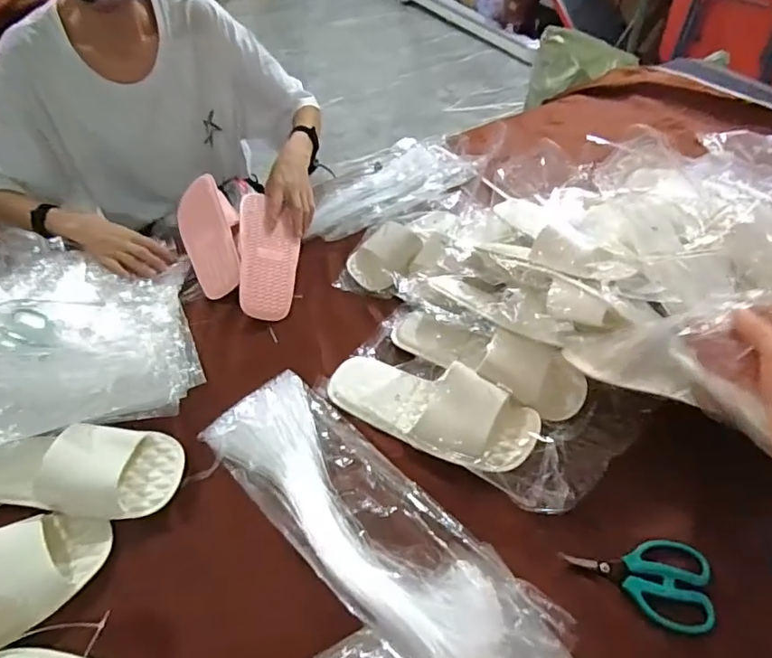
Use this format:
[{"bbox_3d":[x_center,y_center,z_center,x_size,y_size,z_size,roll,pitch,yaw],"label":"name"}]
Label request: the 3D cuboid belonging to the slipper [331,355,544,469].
[{"bbox_3d":[0.055,0.091,0.684,0.266,0.050,0.107,21,52,20],"label":"slipper"}]

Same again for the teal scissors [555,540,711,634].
[{"bbox_3d":[0.262,0.254,0.564,0.144,0.009,0.084,11,49,12],"label":"teal scissors"}]

